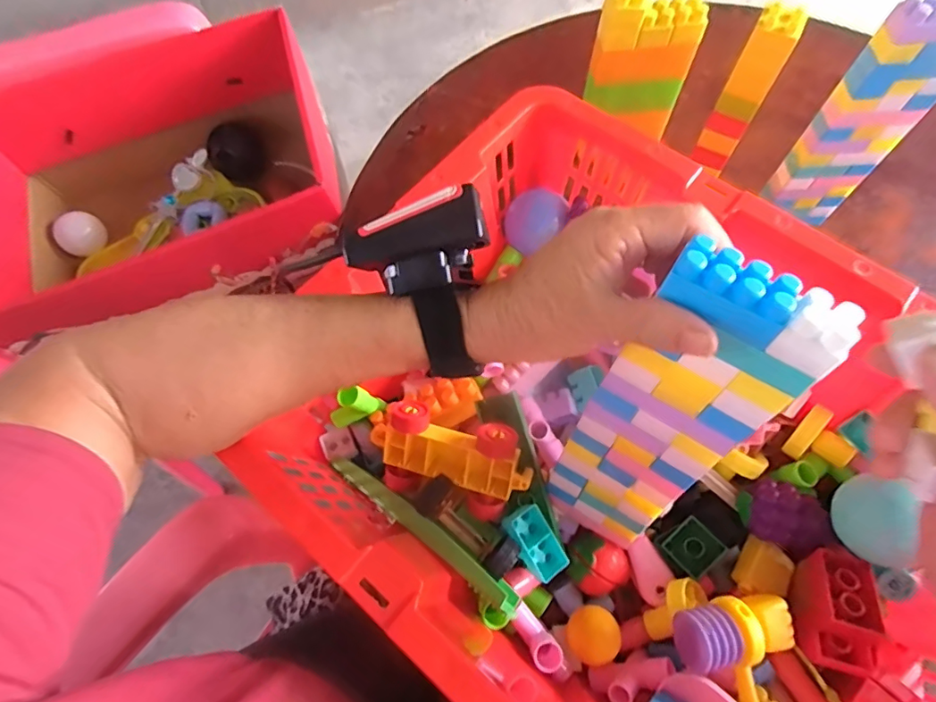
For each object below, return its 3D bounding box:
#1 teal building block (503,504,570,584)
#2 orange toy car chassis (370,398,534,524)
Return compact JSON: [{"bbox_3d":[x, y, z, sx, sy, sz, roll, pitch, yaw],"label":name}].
[{"bbox_3d":[0.047,0.135,0.369,0.029,0.016,0.049,-35,84,-21],"label":"teal building block"},{"bbox_3d":[-0.016,0.071,0.382,0.124,0.036,0.067,17,107,13],"label":"orange toy car chassis"}]

